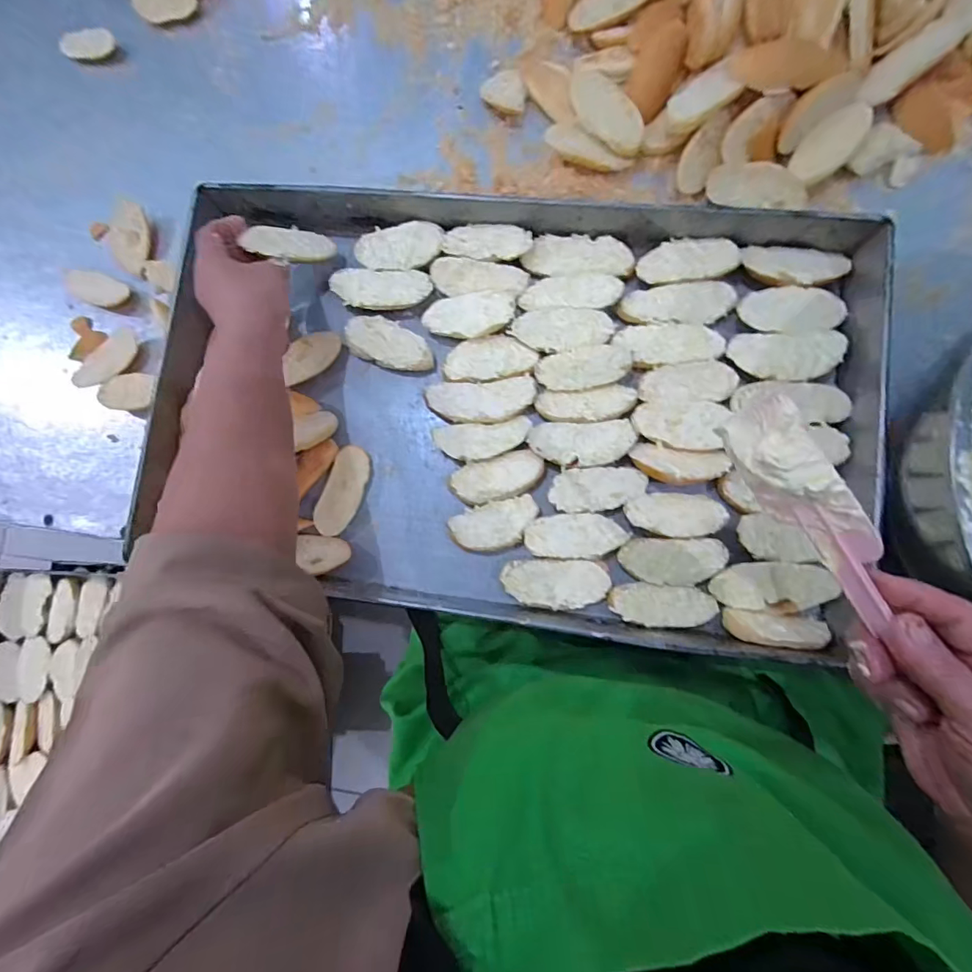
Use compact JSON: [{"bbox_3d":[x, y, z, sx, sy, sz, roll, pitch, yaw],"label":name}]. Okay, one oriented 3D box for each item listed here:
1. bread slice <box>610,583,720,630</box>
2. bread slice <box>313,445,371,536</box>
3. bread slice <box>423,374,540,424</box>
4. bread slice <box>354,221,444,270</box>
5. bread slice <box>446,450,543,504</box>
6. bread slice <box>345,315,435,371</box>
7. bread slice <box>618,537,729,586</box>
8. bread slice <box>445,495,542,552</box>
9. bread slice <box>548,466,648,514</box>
[{"bbox_3d":[0.151,0.102,0.397,0.087,0.011,0.034,4,85,6],"label":"bread slice"},{"bbox_3d":[-0.136,0.005,0.446,0.035,0.013,0.084,18,86,7],"label":"bread slice"},{"bbox_3d":[-0.003,-0.077,0.442,0.099,0.020,0.040,-4,84,5],"label":"bread slice"},{"bbox_3d":[-0.083,-0.231,0.449,0.083,0.008,0.040,-8,83,5],"label":"bread slice"},{"bbox_3d":[0.011,-0.007,0.431,0.083,0.022,0.039,-16,83,4],"label":"bread slice"},{"bbox_3d":[-0.093,-0.136,0.457,0.091,0.019,0.042,28,88,8],"label":"bread slice"},{"bbox_3d":[0.158,0.064,0.395,0.086,0.008,0.039,-1,84,6],"label":"bread slice"},{"bbox_3d":[0.009,0.037,0.426,0.078,0.023,0.042,-15,83,4],"label":"bread slice"},{"bbox_3d":[0.099,0.003,0.411,0.084,0.014,0.038,-4,84,5],"label":"bread slice"}]

